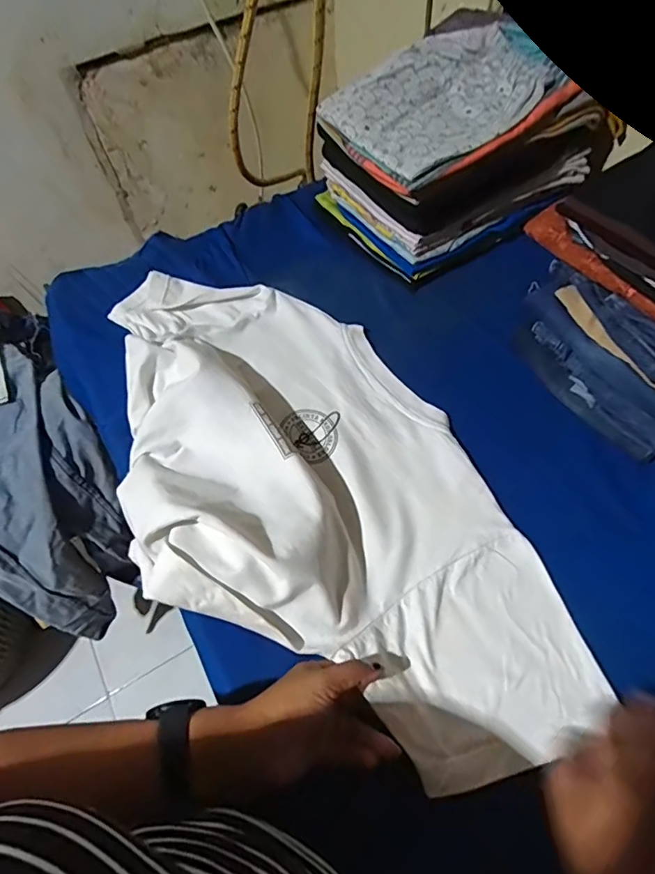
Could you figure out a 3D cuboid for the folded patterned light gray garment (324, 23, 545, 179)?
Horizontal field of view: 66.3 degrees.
[{"bbox_3d":[0.151,-0.452,0.670,0.259,0.018,0.215,-32,65,-8],"label":"folded patterned light gray garment"}]

